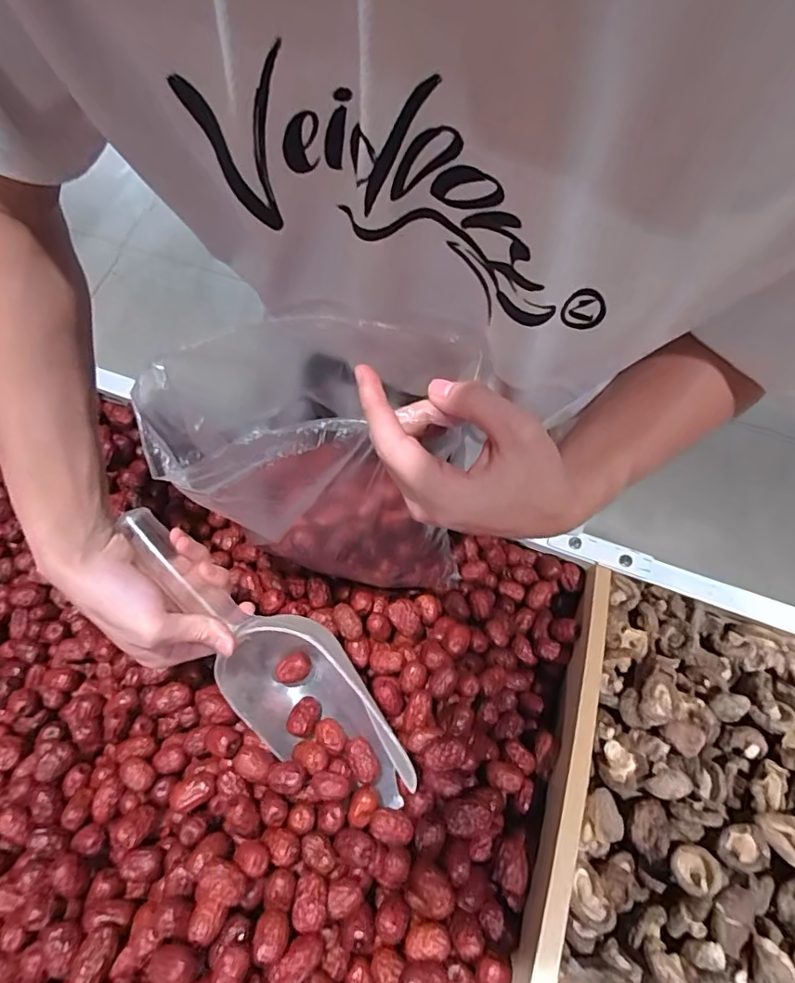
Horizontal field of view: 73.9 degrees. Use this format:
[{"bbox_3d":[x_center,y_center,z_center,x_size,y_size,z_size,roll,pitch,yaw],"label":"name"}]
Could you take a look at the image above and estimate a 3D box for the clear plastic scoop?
[{"bbox_3d":[-0.103,0.124,0.402,0.281,0.086,0.089,44,77,-2],"label":"clear plastic scoop"}]

